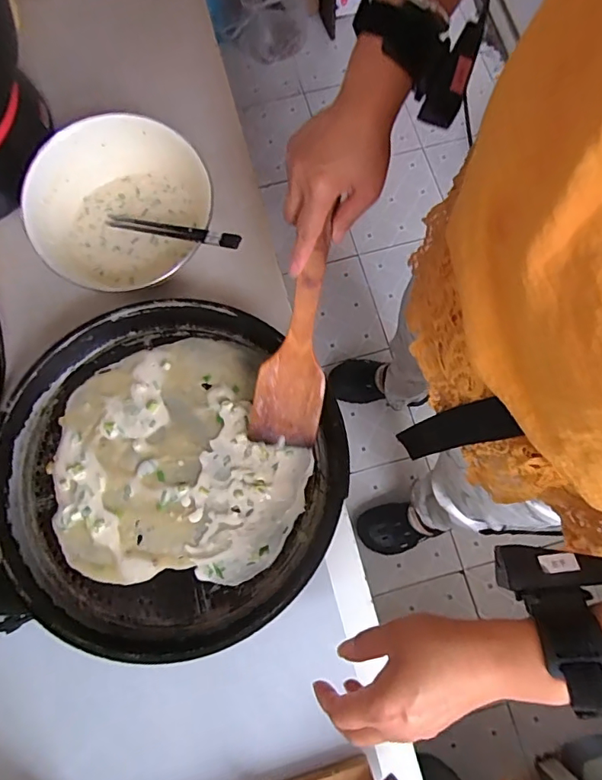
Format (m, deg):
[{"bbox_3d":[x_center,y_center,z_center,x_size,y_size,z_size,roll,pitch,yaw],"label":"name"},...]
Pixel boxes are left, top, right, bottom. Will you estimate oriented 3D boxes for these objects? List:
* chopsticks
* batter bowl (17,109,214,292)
[{"bbox_3d":[-0.146,-0.177,0.540,0.204,0.011,0.015,19,75,30],"label":"chopsticks"},{"bbox_3d":[-0.205,-0.211,0.564,0.193,0.094,0.163,-27,77,-6],"label":"batter bowl"}]

